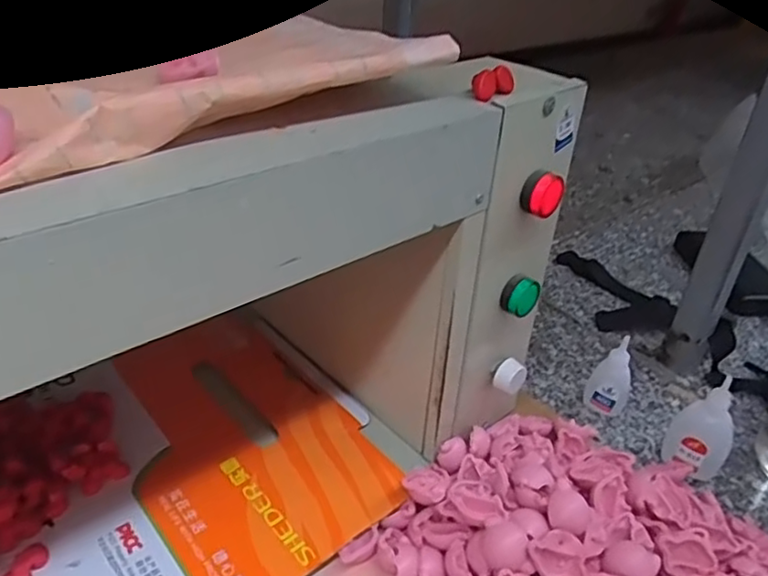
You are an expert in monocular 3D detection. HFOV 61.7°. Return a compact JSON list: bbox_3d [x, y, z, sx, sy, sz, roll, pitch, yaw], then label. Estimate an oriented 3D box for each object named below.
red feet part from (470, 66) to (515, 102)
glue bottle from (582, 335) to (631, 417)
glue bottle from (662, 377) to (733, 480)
[{"bbox_3d":[0.060,-0.114,0.357,0.013,0.015,0.027,28,44,29],"label":"red feet part"},{"bbox_3d":[0.197,0.075,0.558,0.035,0.080,0.018,20,40,21],"label":"glue bottle"},{"bbox_3d":[0.252,0.109,0.506,0.044,0.081,0.027,23,42,25],"label":"glue bottle"}]

